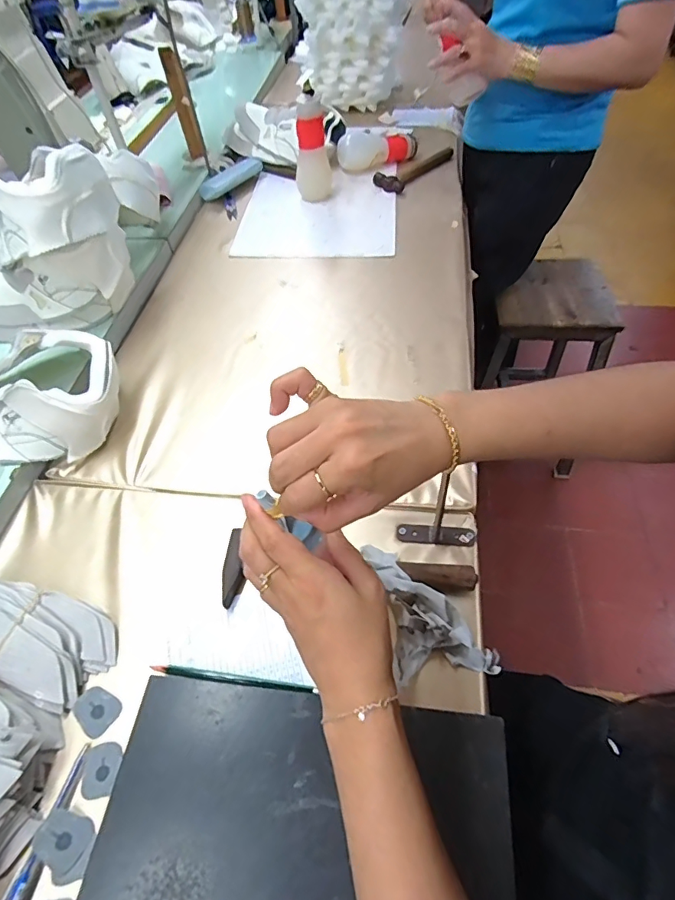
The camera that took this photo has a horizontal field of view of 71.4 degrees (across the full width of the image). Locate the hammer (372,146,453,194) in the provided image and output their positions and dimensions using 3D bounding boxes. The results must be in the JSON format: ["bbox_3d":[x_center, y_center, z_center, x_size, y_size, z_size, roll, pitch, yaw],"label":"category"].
[{"bbox_3d":[0.167,-0.607,1.005,0.064,0.029,0.214,36,63,26],"label":"hammer"}]

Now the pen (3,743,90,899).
[{"bbox_3d":[-0.231,0.306,0.362,0.015,0.015,0.134,8,54,10],"label":"pen"}]

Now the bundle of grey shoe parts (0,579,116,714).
[{"bbox_3d":[-0.321,0.171,0.451,0.214,0.046,0.089,13,55,14],"label":"bundle of grey shoe parts"}]

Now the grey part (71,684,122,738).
[{"bbox_3d":[-0.217,0.234,0.424,0.038,0.006,0.033,29,60,23],"label":"grey part"}]

